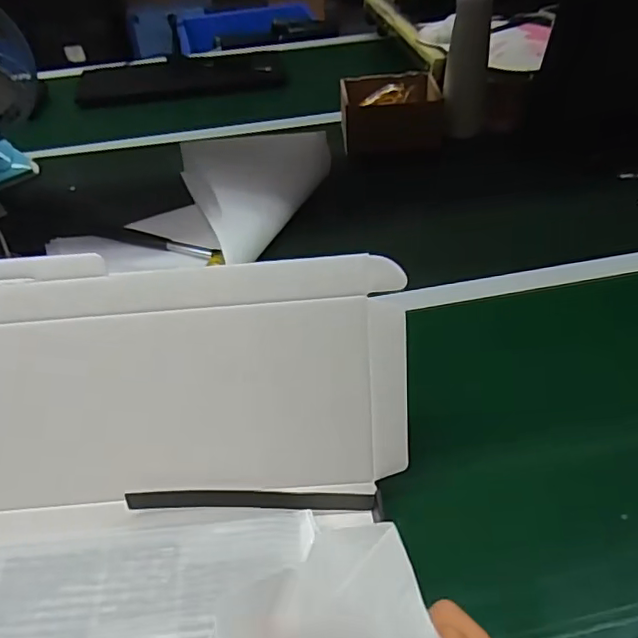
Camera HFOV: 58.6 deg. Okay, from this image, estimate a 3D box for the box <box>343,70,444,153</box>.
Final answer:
[{"bbox_3d":[0.120,-0.348,0.951,0.163,0.079,0.126,-1,44,3],"label":"box"}]

